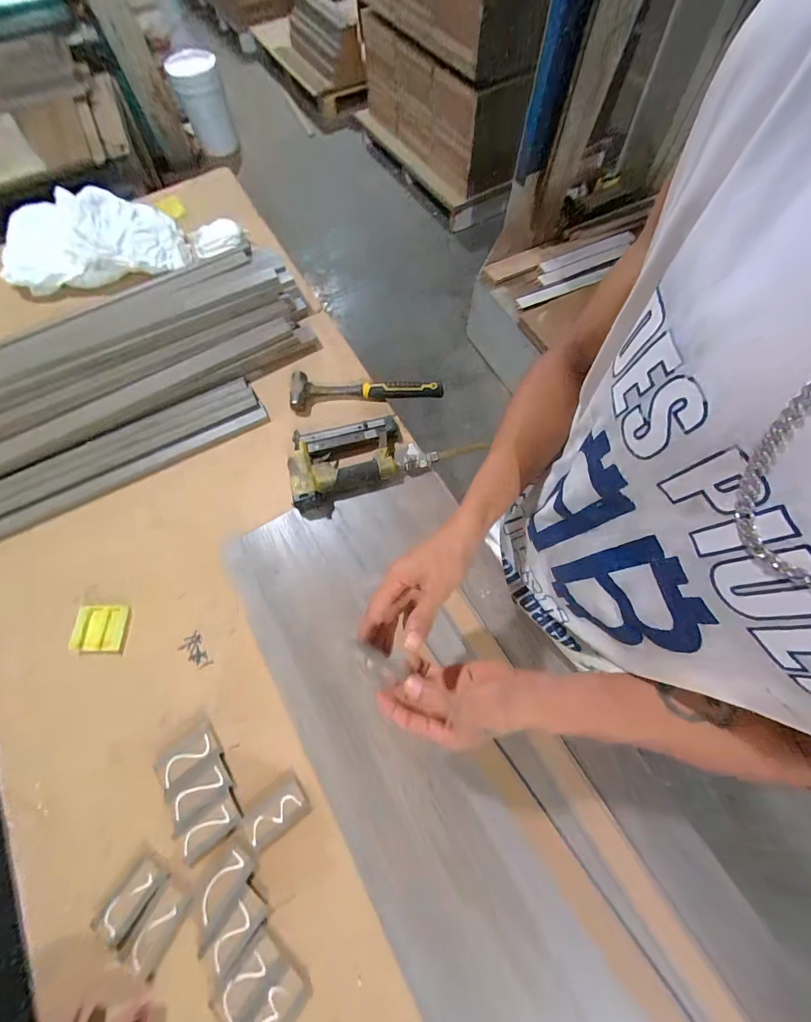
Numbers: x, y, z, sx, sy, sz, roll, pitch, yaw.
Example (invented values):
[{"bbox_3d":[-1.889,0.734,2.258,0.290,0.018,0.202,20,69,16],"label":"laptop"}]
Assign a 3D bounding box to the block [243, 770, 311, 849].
[{"bbox_3d":[-0.161,0.371,0.454,0.073,0.006,0.050,-36,72,-12],"label":"block"}]

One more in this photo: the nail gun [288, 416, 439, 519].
[{"bbox_3d":[-0.079,-0.091,0.616,0.231,0.045,0.143,-18,69,-5],"label":"nail gun"}]

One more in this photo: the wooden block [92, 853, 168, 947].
[{"bbox_3d":[-0.322,0.454,0.429,0.041,0.007,0.079,31,73,13],"label":"wooden block"}]

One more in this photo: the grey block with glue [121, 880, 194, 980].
[{"bbox_3d":[-0.288,0.482,0.423,0.042,0.006,0.074,27,72,12],"label":"grey block with glue"}]

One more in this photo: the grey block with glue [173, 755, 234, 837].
[{"bbox_3d":[-0.264,0.363,0.469,0.080,0.004,0.038,-38,72,-12],"label":"grey block with glue"}]

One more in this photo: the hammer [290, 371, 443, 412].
[{"bbox_3d":[-0.071,-0.226,0.676,0.272,0.032,0.067,-4,69,0],"label":"hammer"}]

